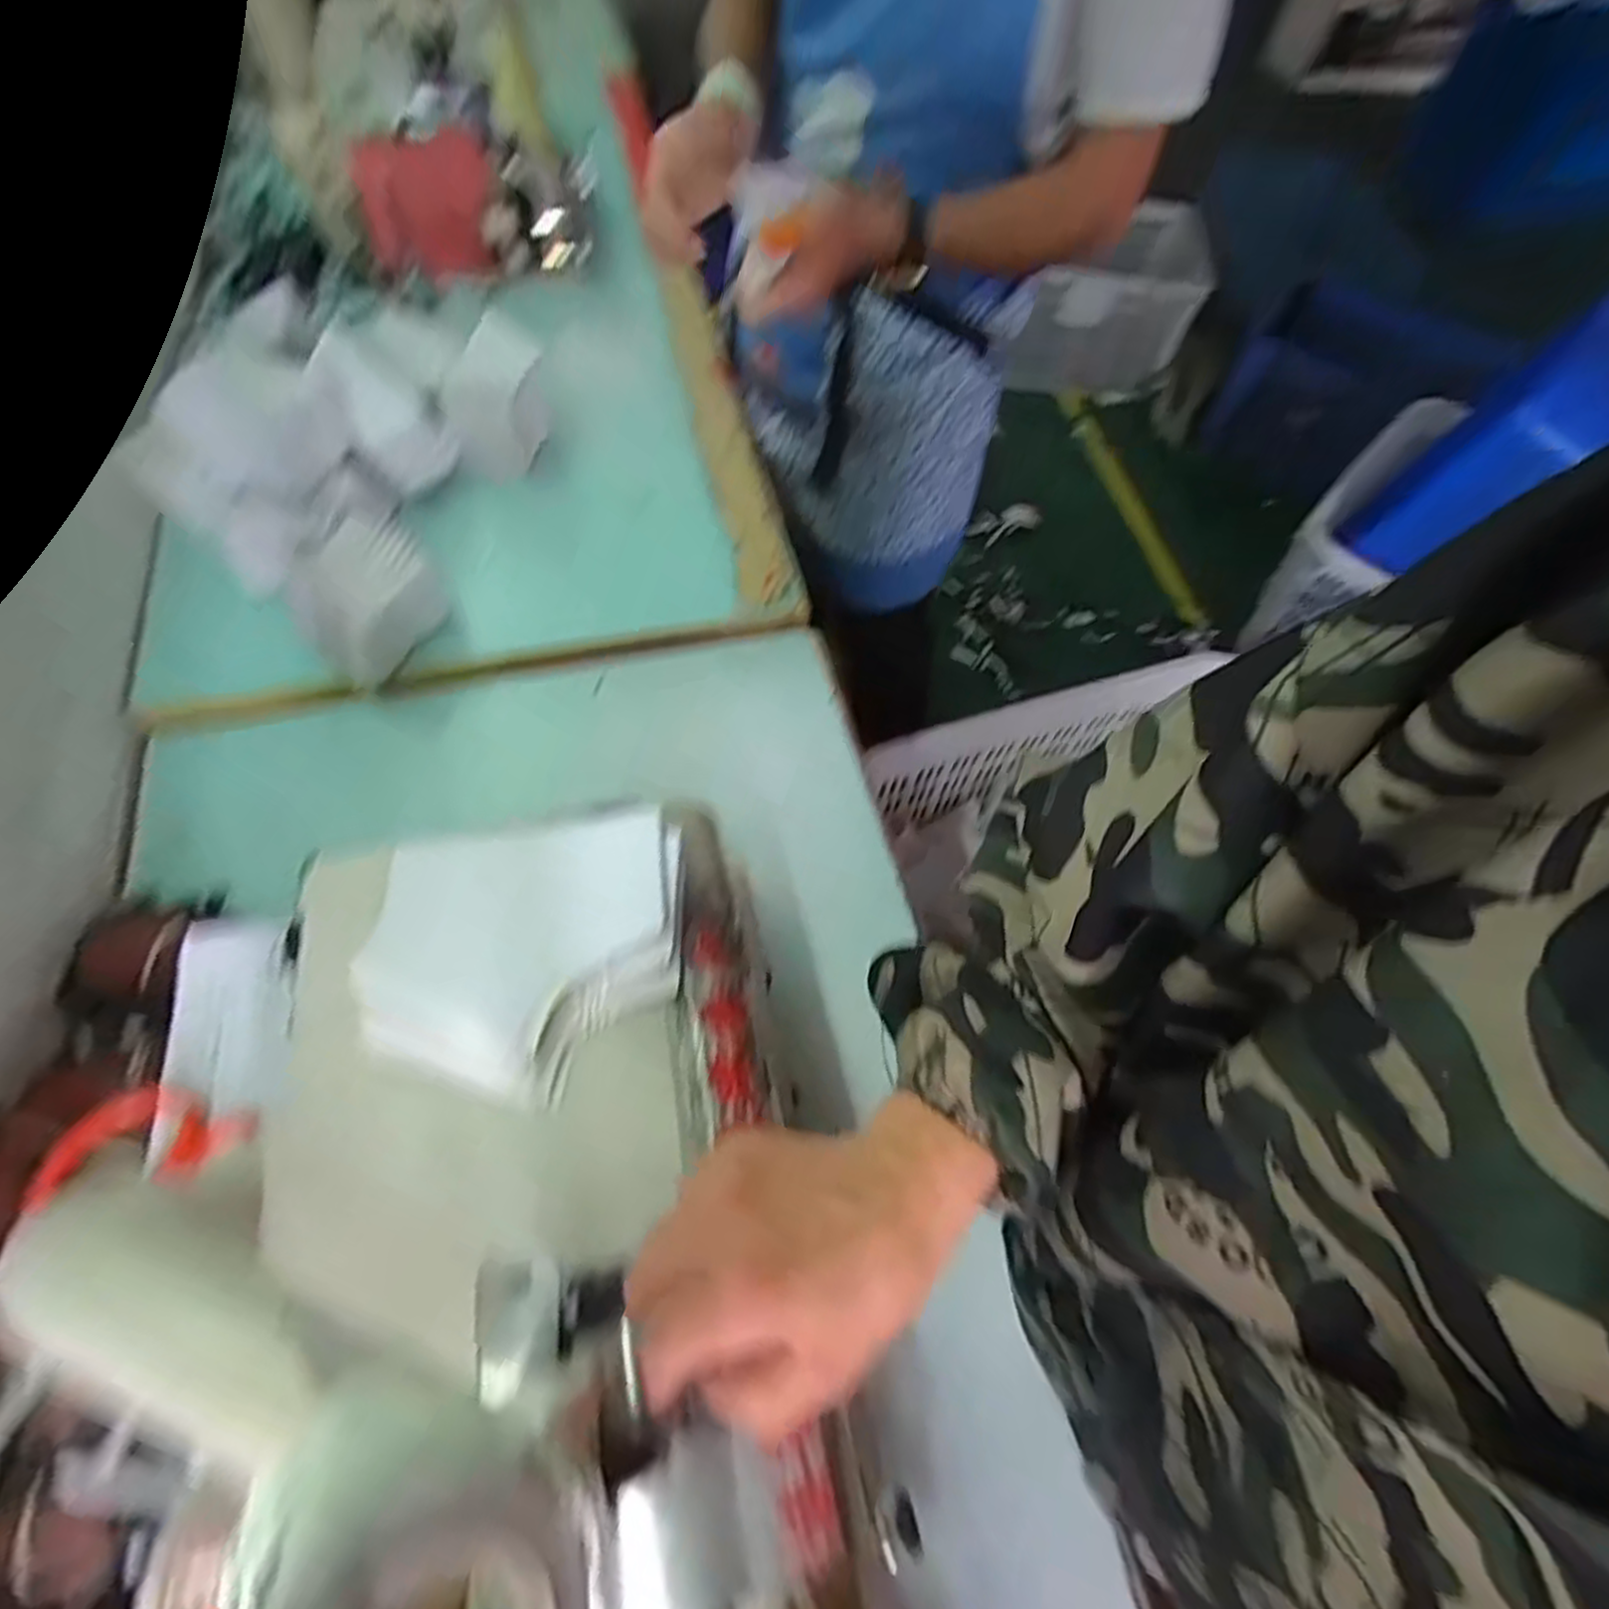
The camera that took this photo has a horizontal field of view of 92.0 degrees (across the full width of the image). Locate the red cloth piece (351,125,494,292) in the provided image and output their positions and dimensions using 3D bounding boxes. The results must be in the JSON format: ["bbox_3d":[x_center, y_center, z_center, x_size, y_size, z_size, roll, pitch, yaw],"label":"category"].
[{"bbox_3d":[-0.396,-0.627,0.818,0.131,0.124,0.016,-3,44,-9],"label":"red cloth piece"}]

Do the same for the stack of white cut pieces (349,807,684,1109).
[{"bbox_3d":[-0.133,0.068,0.376,0.140,0.030,0.129,0,59,-5],"label":"stack of white cut pieces"}]

